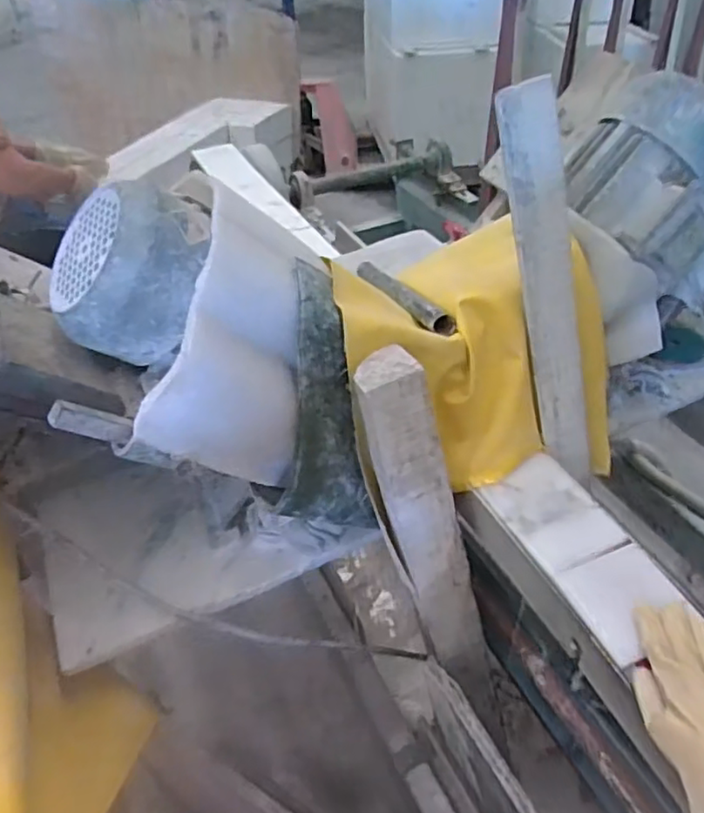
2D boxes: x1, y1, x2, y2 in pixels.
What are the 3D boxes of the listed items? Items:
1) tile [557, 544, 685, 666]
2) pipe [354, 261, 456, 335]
[{"bbox_3d":[0.269,0.187,0.617,0.094,0.014,0.102,-15,43,-13],"label":"tile"},{"bbox_3d":[0.055,-0.143,0.793,0.030,0.028,0.269,-14,29,-13],"label":"pipe"}]

